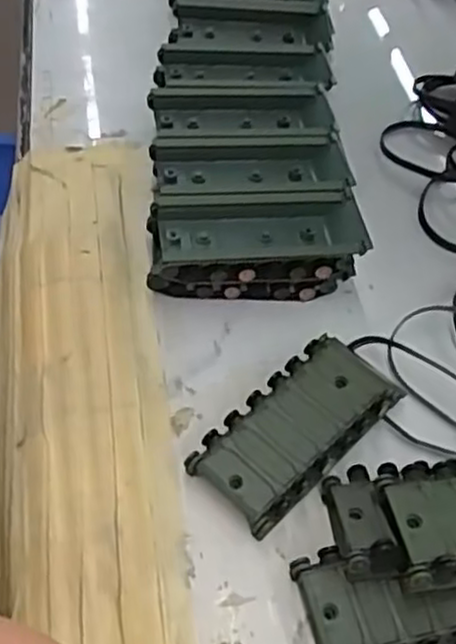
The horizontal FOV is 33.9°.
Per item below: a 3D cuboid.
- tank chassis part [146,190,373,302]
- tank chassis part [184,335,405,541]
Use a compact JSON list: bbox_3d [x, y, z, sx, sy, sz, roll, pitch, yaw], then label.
[{"bbox_3d":[0.012,-0.038,0.368,0.099,0.031,0.048,-1,52,-11],"label":"tank chassis part"},{"bbox_3d":[0.030,0.044,0.315,0.044,0.018,0.089,39,58,23],"label":"tank chassis part"}]

